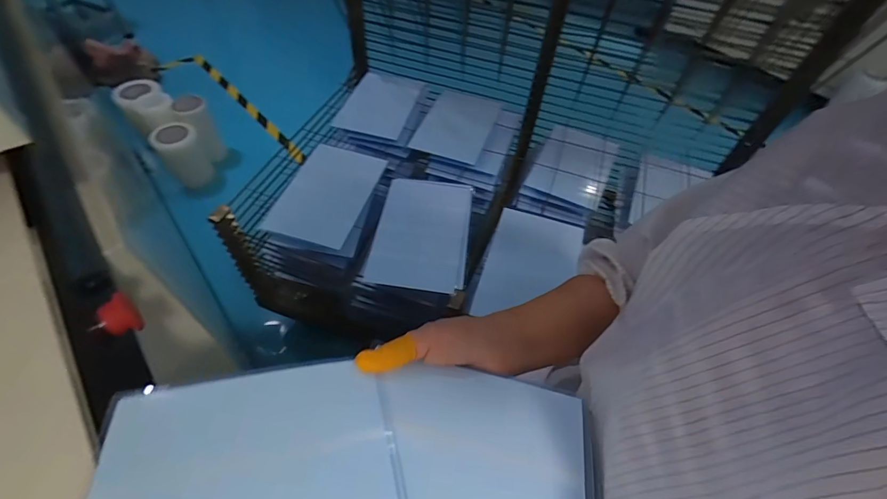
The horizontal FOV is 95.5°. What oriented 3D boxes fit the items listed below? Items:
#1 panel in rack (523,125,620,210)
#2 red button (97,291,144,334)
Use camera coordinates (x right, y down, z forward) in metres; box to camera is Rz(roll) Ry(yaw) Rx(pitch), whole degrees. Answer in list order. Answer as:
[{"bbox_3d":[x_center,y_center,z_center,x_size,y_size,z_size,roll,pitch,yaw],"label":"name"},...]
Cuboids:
[{"bbox_3d":[0.323,-0.216,0.994,0.172,0.014,0.256,23,55,13],"label":"panel in rack"},{"bbox_3d":[-0.278,0.057,0.347,0.032,0.022,0.023,37,59,22],"label":"red button"}]

